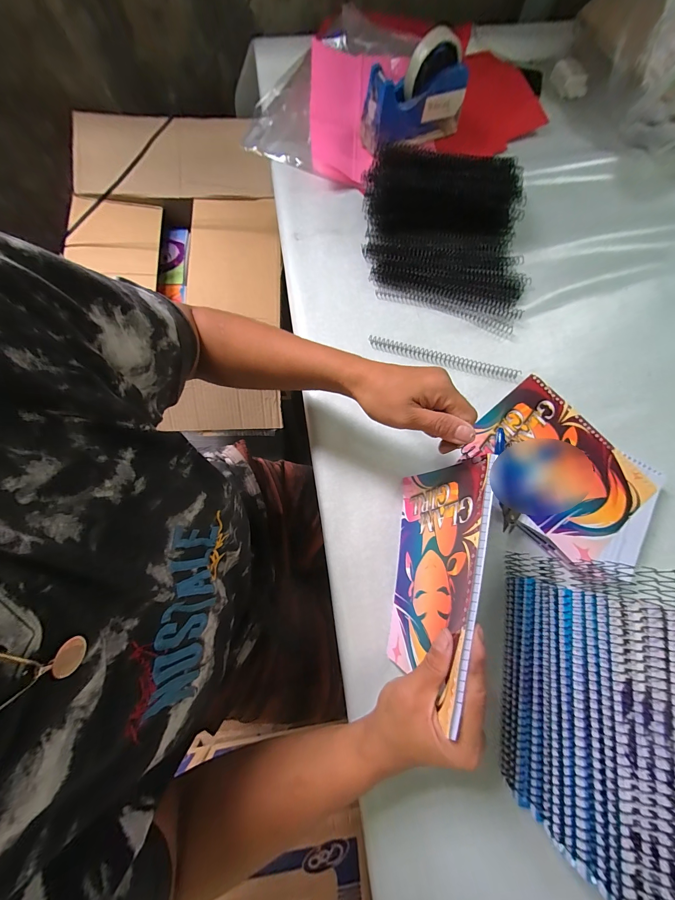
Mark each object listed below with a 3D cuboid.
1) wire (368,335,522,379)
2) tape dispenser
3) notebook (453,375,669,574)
[{"bbox_3d":[0.147,-0.127,0.428,0.208,0.008,0.016,13,75,3],"label":"wire"},{"bbox_3d":[0.119,-0.558,0.483,0.160,0.105,0.069,-26,77,-7],"label":"tape dispenser"},{"bbox_3d":[0.269,0.027,0.367,0.213,0.009,0.152,42,79,8],"label":"notebook"}]

